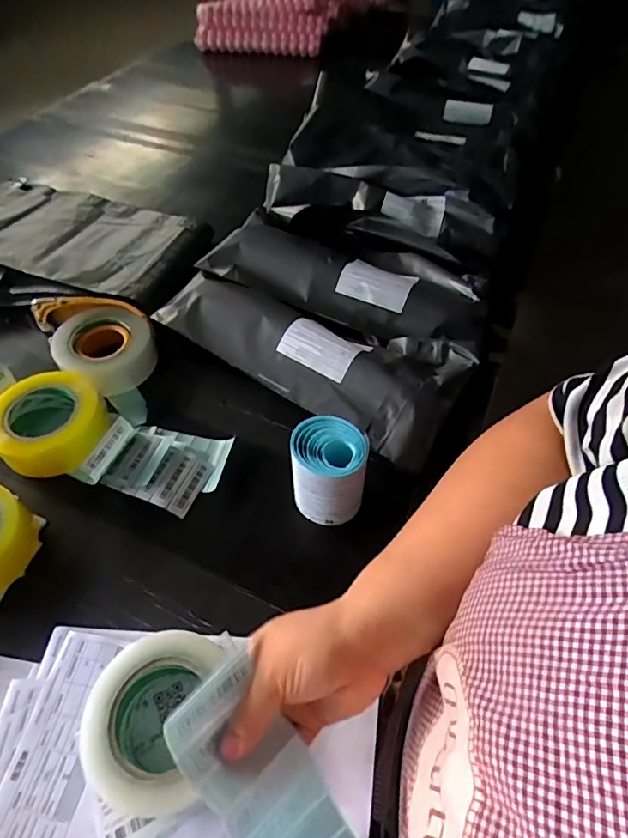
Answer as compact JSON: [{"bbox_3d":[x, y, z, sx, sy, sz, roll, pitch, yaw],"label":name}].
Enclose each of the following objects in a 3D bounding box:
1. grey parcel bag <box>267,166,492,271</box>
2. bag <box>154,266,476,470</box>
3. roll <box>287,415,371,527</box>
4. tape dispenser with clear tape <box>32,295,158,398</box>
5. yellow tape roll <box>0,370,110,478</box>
[{"bbox_3d":[0.096,-0.342,0.819,0.407,0.055,0.134,17,53,14],"label":"grey parcel bag"},{"bbox_3d":[-0.009,-0.098,0.673,0.415,0.050,0.176,27,56,20],"label":"bag"},{"bbox_3d":[0.017,0.061,0.520,0.079,0.113,0.068,8,51,7],"label":"roll"},{"bbox_3d":[-0.292,-0.112,0.685,0.128,0.064,0.162,-30,57,-22],"label":"tape dispenser with clear tape"},{"bbox_3d":[-0.314,0.002,0.593,0.129,0.054,0.112,-30,57,-22],"label":"yellow tape roll"}]

